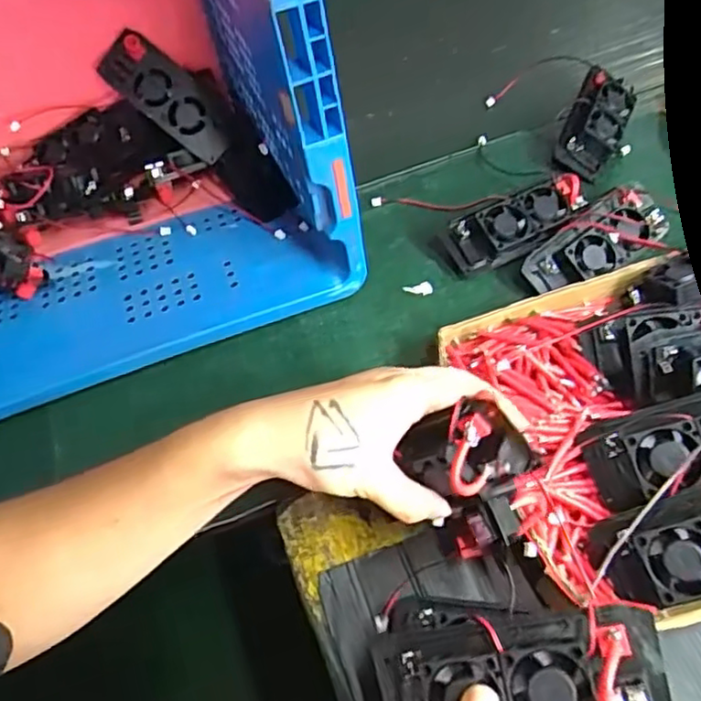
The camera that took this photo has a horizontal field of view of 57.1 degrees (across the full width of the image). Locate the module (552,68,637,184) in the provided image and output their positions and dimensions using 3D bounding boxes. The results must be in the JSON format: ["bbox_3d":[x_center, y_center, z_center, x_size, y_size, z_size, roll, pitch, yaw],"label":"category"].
[{"bbox_3d":[0.243,-0.227,0.637,0.052,0.027,0.120,23,75,19],"label":"module"}]

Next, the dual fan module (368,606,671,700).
[{"bbox_3d":[0.080,0.163,0.322,0.140,0.032,0.054,-14,54,18],"label":"dual fan module"}]

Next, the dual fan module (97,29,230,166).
[{"bbox_3d":[-0.176,-0.249,0.633,0.138,0.027,0.055,39,87,-9],"label":"dual fan module"}]

